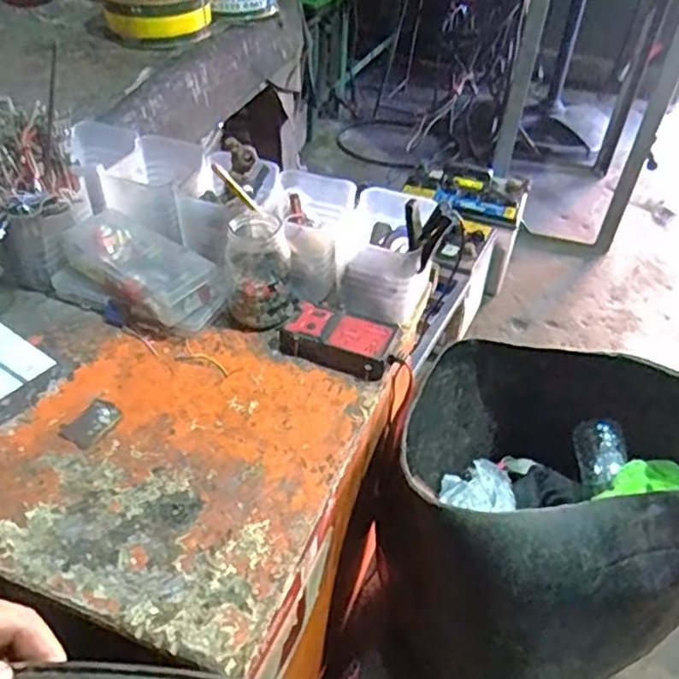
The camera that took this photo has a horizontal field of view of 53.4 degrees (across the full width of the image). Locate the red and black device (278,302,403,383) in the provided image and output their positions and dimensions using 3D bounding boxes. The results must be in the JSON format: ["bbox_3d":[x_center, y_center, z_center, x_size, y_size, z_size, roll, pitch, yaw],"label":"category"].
[{"bbox_3d":[-0.002,0.001,0.653,0.105,0.031,0.062,14,44,11],"label":"red and black device"}]

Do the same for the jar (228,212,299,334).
[{"bbox_3d":[-0.076,-0.064,0.666,0.068,0.101,0.064,3,43,0],"label":"jar"}]

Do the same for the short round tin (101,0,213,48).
[{"bbox_3d":[-0.285,-0.515,1.062,0.164,0.068,0.168,-3,44,-7],"label":"short round tin"}]

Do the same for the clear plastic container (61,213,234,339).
[{"bbox_3d":[-0.200,-0.068,0.693,0.170,0.054,0.082,26,48,22],"label":"clear plastic container"}]

